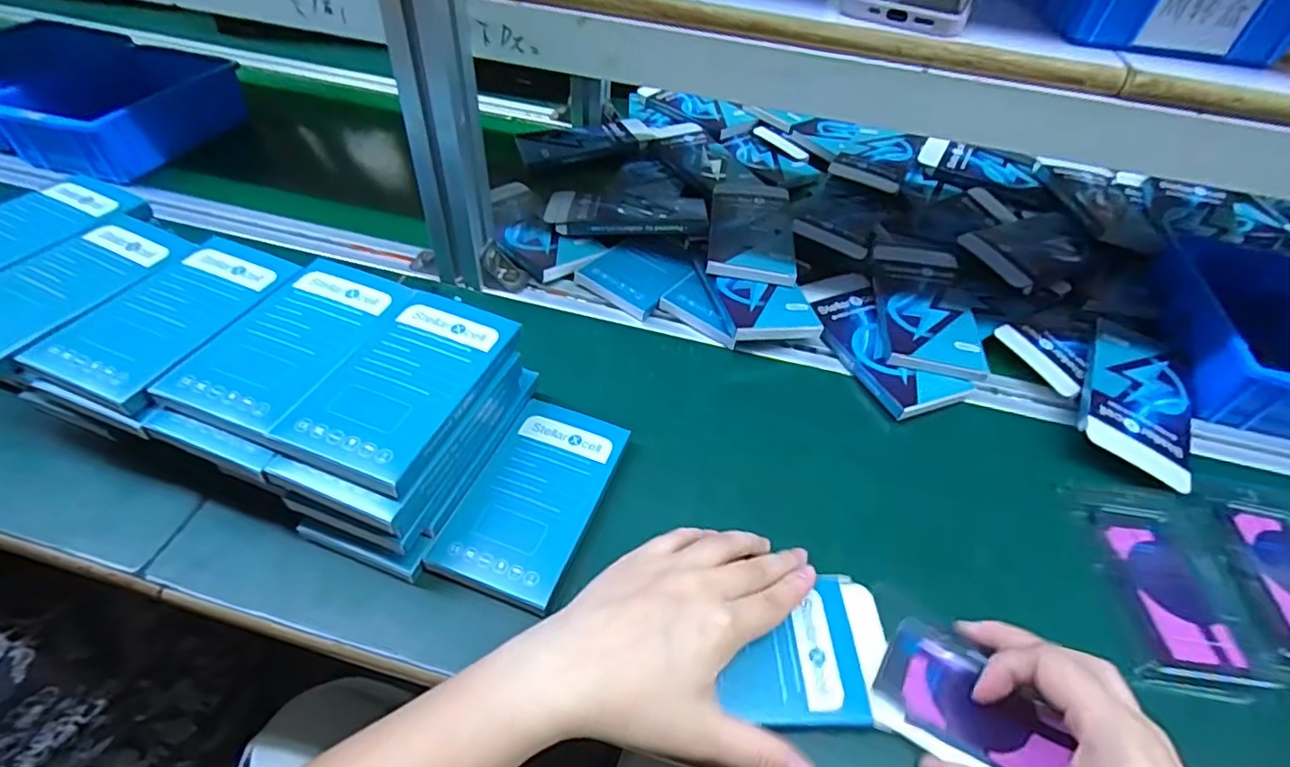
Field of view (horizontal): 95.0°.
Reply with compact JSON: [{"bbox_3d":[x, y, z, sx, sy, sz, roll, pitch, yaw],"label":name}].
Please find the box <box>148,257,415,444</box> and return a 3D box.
[{"bbox_3d":[-0.213,-0.027,0.360,0.081,0.012,0.132,17,48,12],"label":"box"}]

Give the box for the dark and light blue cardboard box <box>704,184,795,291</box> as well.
[{"bbox_3d":[0.102,-0.151,0.567,0.074,0.012,0.165,7,45,3],"label":"dark and light blue cardboard box"}]

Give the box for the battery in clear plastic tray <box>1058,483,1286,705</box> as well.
[{"bbox_3d":[0.324,0.122,0.368,0.076,0.005,0.132,8,47,4],"label":"battery in clear plastic tray"}]

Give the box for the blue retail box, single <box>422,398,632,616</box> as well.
[{"bbox_3d":[-0.068,0.071,0.379,0.077,0.017,0.135,17,48,12],"label":"blue retail box, single"}]

